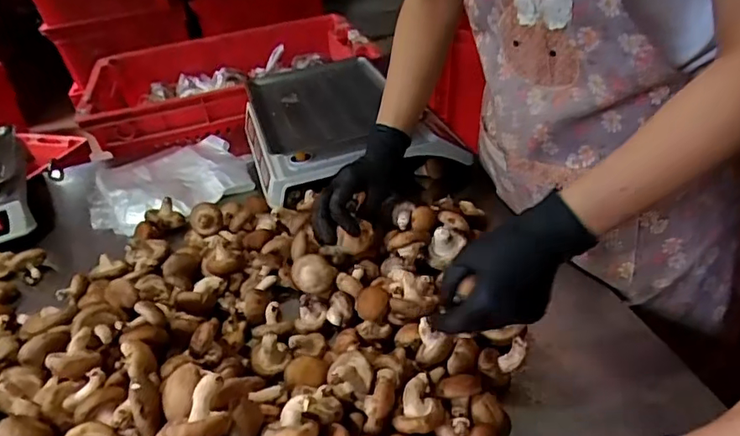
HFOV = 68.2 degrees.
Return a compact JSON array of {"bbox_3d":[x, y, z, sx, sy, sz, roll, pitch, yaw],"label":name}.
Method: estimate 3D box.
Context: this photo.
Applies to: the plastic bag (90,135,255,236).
[{"bbox_3d":[-0.353,-0.071,0.957,0.263,0.031,0.252,-20,37,-18],"label":"plastic bag"}]

